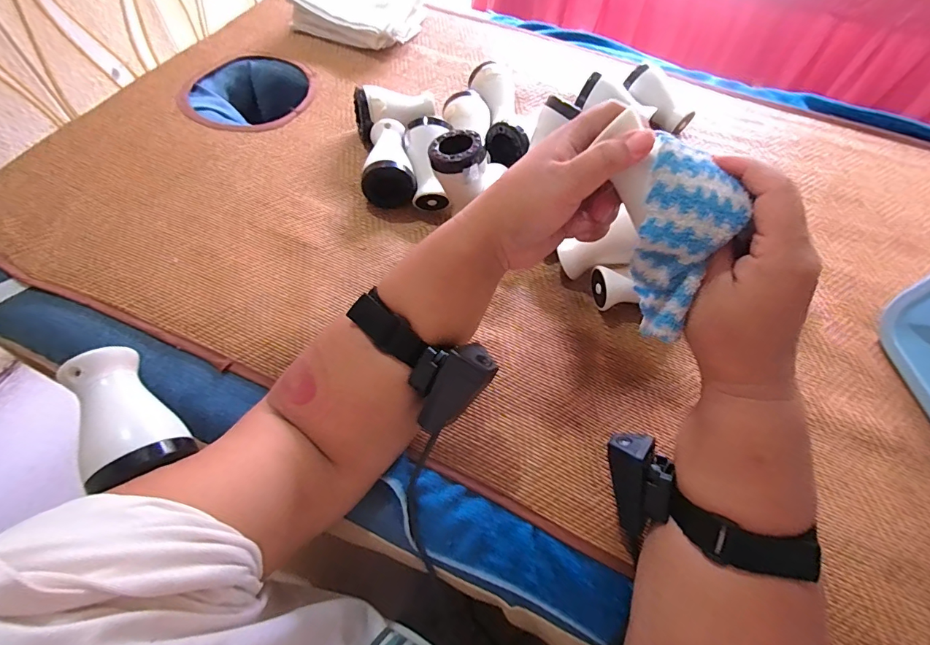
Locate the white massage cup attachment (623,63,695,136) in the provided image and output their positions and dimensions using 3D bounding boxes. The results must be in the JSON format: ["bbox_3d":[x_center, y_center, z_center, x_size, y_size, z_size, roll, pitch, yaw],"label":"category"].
[{"bbox_3d":[0.255,-0.296,0.561,0.041,0.028,0.102,-32,83,-19],"label":"white massage cup attachment"}]

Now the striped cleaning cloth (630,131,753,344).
[{"bbox_3d":[0.135,-0.048,0.269,0.058,0.117,0.045,2,23,-2],"label":"striped cleaning cloth"}]

